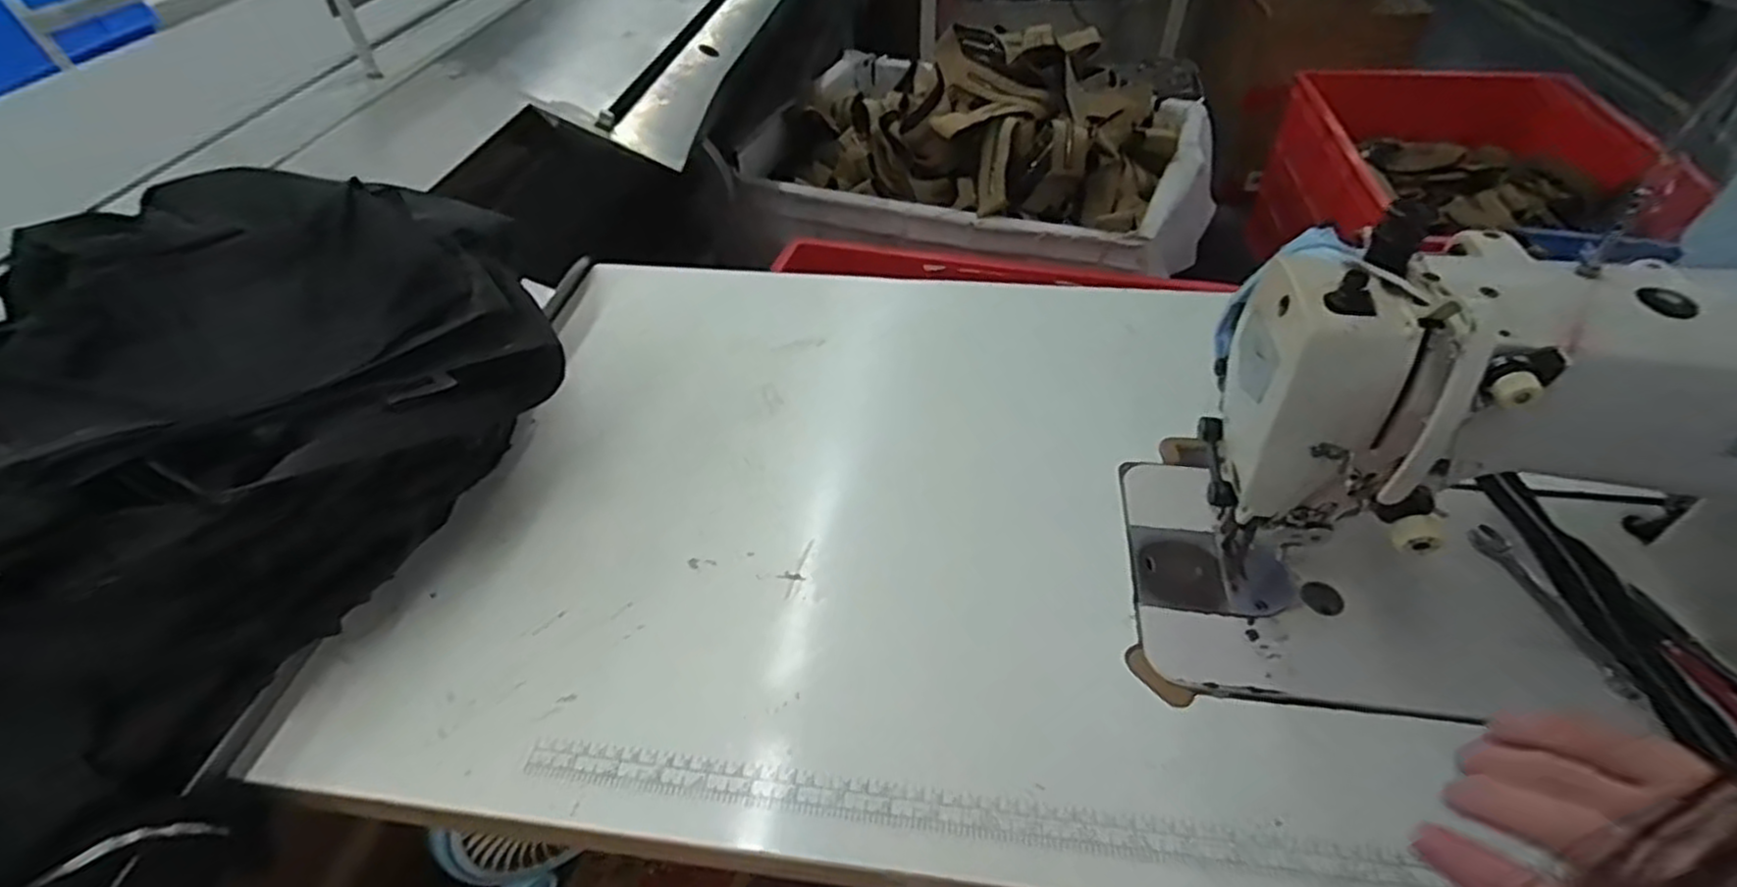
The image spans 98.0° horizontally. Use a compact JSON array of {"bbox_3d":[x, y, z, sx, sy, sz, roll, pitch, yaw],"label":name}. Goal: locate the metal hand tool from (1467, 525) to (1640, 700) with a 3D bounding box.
[{"bbox_3d":[0.418,0.100,0.465,0.022,0.006,0.119,-7,45,-5],"label":"metal hand tool"}]

